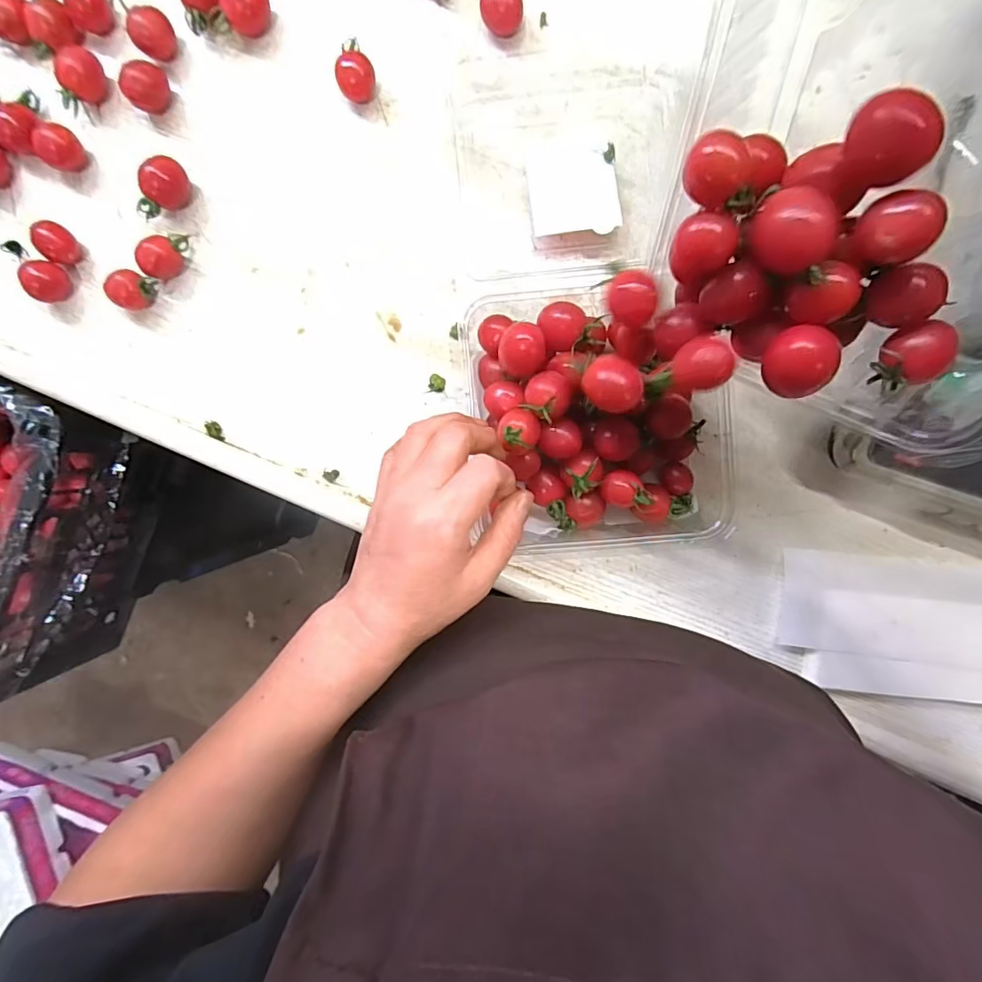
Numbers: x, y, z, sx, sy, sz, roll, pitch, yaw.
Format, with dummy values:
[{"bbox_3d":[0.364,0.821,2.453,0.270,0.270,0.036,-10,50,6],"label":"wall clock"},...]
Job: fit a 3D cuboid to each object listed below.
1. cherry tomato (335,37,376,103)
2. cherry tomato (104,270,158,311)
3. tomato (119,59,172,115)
[{"bbox_3d":[-0.097,-0.298,0.356,0.026,0.023,0.032,-21,91,3],"label":"cherry tomato"},{"bbox_3d":[-0.264,-0.148,0.371,0.022,0.028,0.029,31,93,1],"label":"cherry tomato"},{"bbox_3d":[-0.248,-0.291,0.362,0.023,0.026,0.030,44,93,0],"label":"tomato"}]

